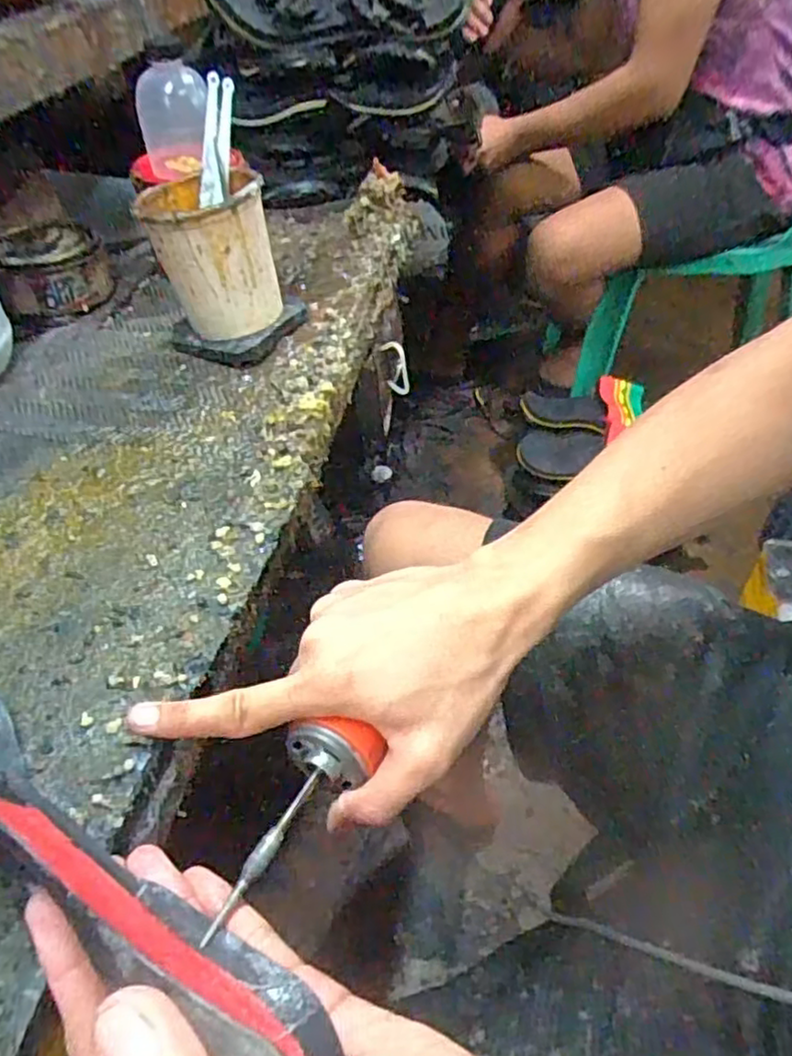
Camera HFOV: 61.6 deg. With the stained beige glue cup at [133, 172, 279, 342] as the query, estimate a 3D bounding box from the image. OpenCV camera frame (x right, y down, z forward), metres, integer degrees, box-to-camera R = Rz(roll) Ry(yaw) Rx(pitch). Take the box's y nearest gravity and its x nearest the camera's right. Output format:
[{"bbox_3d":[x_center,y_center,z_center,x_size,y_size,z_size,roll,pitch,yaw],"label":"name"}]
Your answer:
[{"bbox_3d":[-0.142,-0.209,0.524,0.083,0.113,0.091,-1,45,1],"label":"stained beige glue cup"}]

